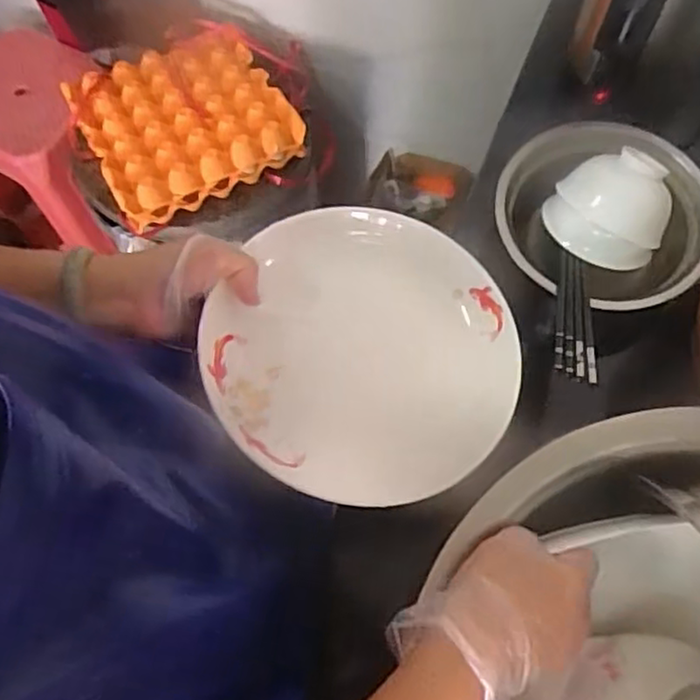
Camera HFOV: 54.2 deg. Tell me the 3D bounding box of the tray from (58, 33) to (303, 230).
[{"bbox_3d":[-0.258,-0.363,1.063,0.296,0.050,0.297,-28,69,-8],"label":"tray"}]

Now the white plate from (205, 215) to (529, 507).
[{"bbox_3d":[0.013,-0.002,0.499,0.211,0.058,0.221,-1,68,3],"label":"white plate"}]

